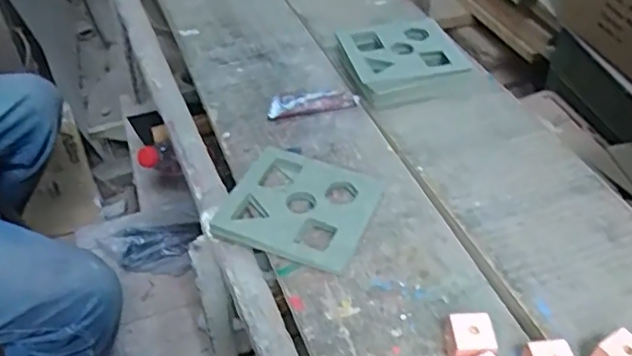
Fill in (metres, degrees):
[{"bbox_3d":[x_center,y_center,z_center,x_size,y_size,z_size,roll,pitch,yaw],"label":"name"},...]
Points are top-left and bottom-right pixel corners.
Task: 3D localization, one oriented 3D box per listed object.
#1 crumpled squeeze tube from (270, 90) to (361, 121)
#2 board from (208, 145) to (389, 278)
[{"bbox_3d":[-0.003,-0.091,0.709,0.108,0.008,0.038,-8,47,-8],"label":"crumpled squeeze tube"},{"bbox_3d":[-0.014,0.026,0.588,0.135,0.017,0.126,17,49,15],"label":"board"}]

